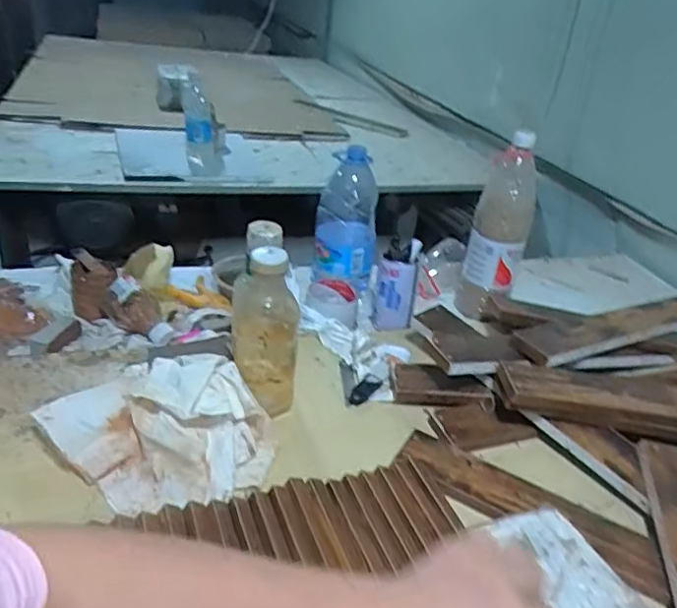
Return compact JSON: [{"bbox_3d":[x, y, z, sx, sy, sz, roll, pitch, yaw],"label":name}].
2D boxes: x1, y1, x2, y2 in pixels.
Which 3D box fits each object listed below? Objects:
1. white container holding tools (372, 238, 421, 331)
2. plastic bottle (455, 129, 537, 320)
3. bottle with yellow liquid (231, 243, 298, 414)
[{"bbox_3d":[0.087,-0.021,0.912,0.065,0.139,0.041,9,32,2],"label":"white container holding tools"},{"bbox_3d":[0.251,-0.105,0.936,0.080,0.300,0.086,15,32,12],"label":"plastic bottle"},{"bbox_3d":[-0.086,0.028,0.685,0.070,0.204,0.084,1,32,-11],"label":"bottle with yellow liquid"}]

